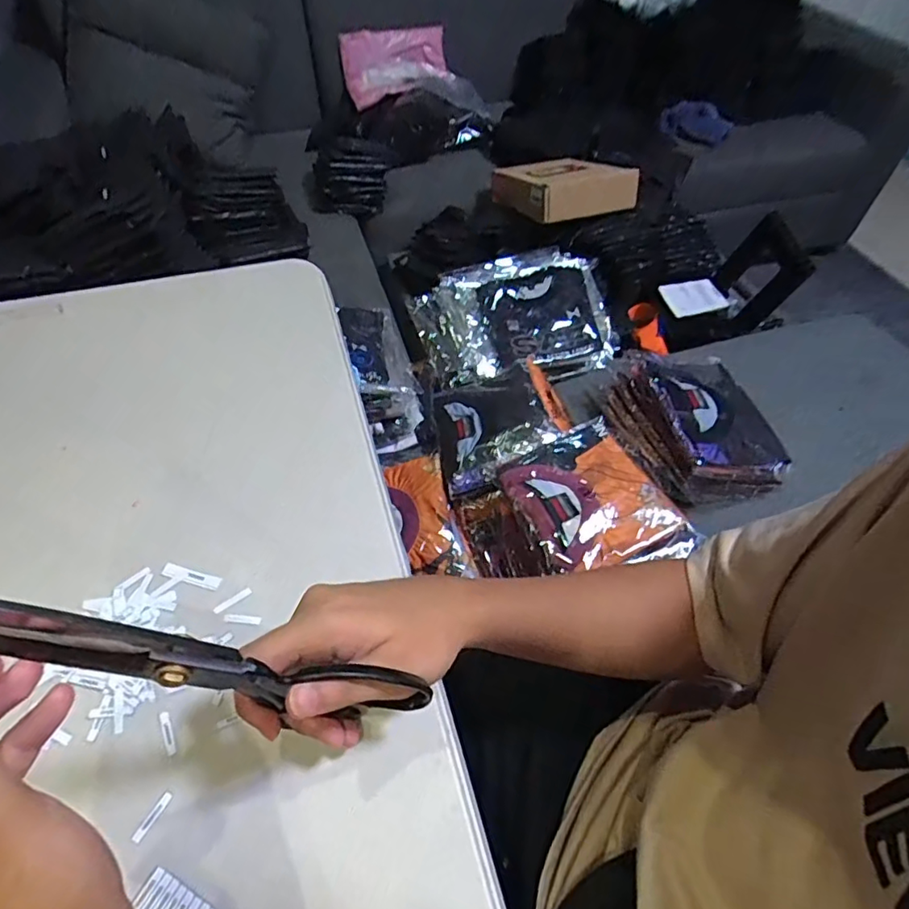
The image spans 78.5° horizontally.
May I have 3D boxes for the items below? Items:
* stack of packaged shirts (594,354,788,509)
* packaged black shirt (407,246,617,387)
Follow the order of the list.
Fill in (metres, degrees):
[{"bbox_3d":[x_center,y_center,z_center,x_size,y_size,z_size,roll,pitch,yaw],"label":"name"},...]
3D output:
[{"bbox_3d":[0.367,-0.060,0.867,0.240,0.083,0.255,-13,55,-12],"label":"stack of packaged shirts"},{"bbox_3d":[0.122,-0.260,1.029,0.320,0.088,0.241,-14,55,-13],"label":"packaged black shirt"}]

